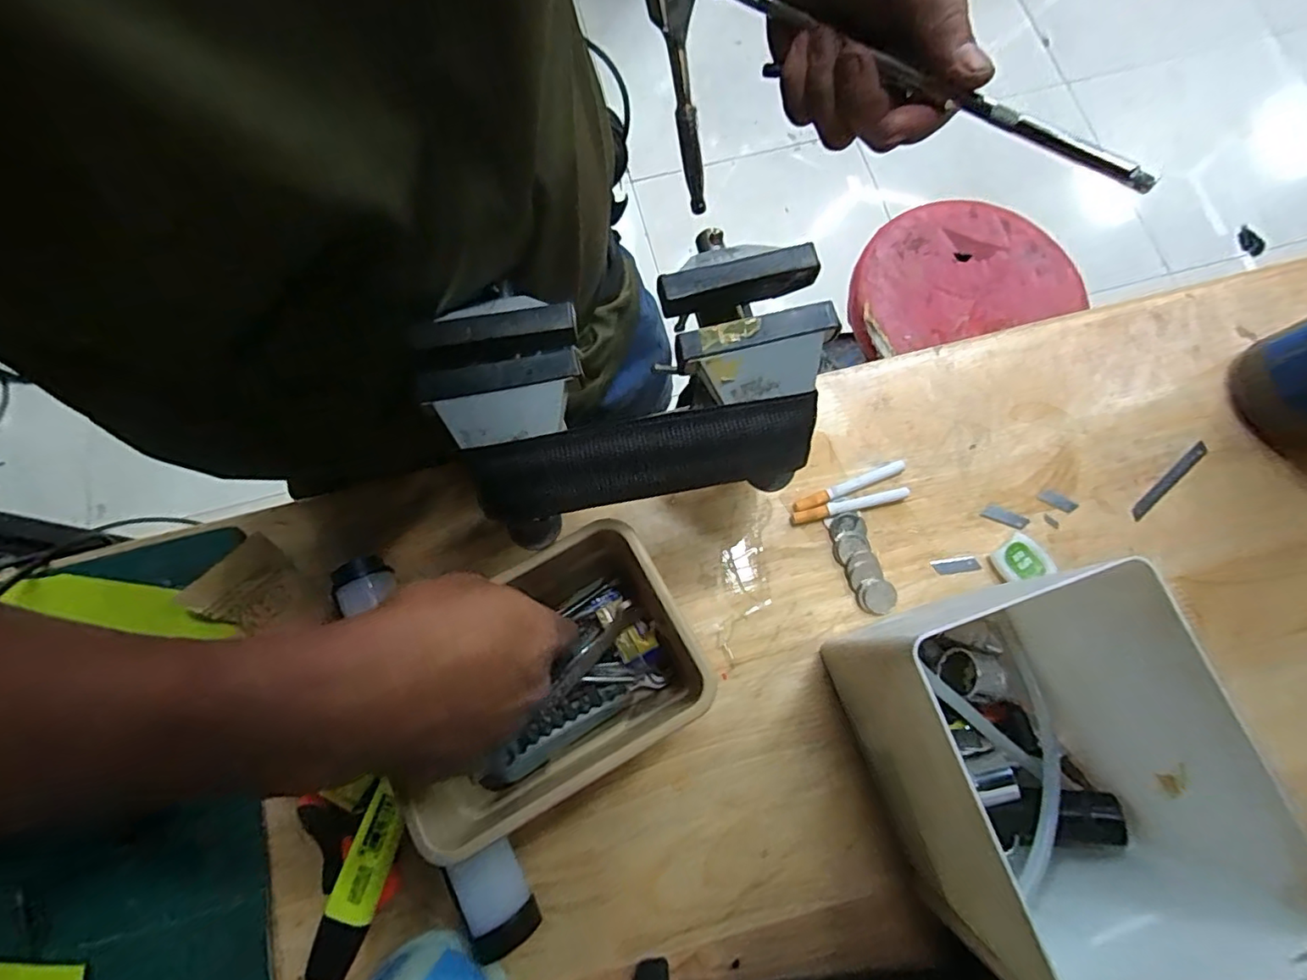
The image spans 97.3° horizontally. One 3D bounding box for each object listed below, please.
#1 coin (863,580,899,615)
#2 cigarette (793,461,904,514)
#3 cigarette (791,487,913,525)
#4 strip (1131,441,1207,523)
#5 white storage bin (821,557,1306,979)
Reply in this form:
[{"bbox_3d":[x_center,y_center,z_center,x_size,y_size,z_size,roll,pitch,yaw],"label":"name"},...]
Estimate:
[{"bbox_3d":[0.152,0.072,0.384,0.021,0.004,0.021,-3,78,14],"label":"coin"},{"bbox_3d":[0.138,-0.003,0.403,0.085,0.008,0.009,-22,77,-6],"label":"cigarette"},{"bbox_3d":[0.137,0.010,0.401,0.082,0.009,0.008,-14,76,-4],"label":"cigarette"},{"bbox_3d":[0.367,-0.006,0.408,0.082,0.006,0.008,-40,79,-10],"label":"strip"},{"bbox_3d":[0.180,0.138,0.291,0.109,0.157,0.147,-19,76,-5],"label":"white storage bin"}]

